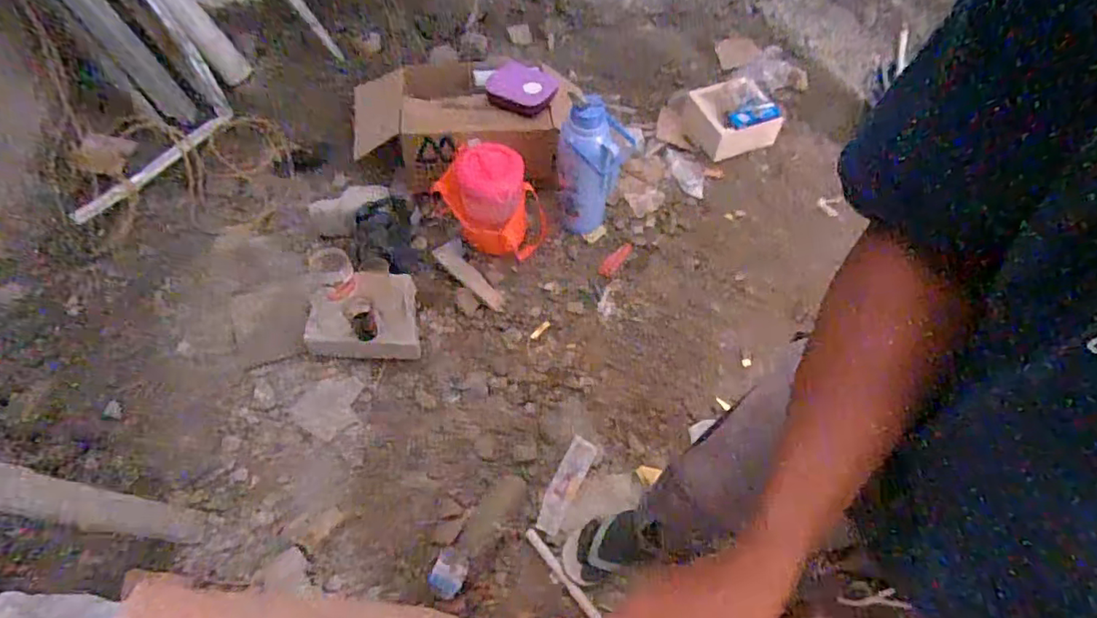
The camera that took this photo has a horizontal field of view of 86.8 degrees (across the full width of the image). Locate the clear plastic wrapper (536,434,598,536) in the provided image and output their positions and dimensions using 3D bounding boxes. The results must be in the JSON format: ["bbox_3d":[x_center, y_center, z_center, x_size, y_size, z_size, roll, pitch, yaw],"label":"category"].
[{"bbox_3d":[0.037,0.358,1.188,0.055,0.012,0.201,26,67,9],"label":"clear plastic wrapper"}]

